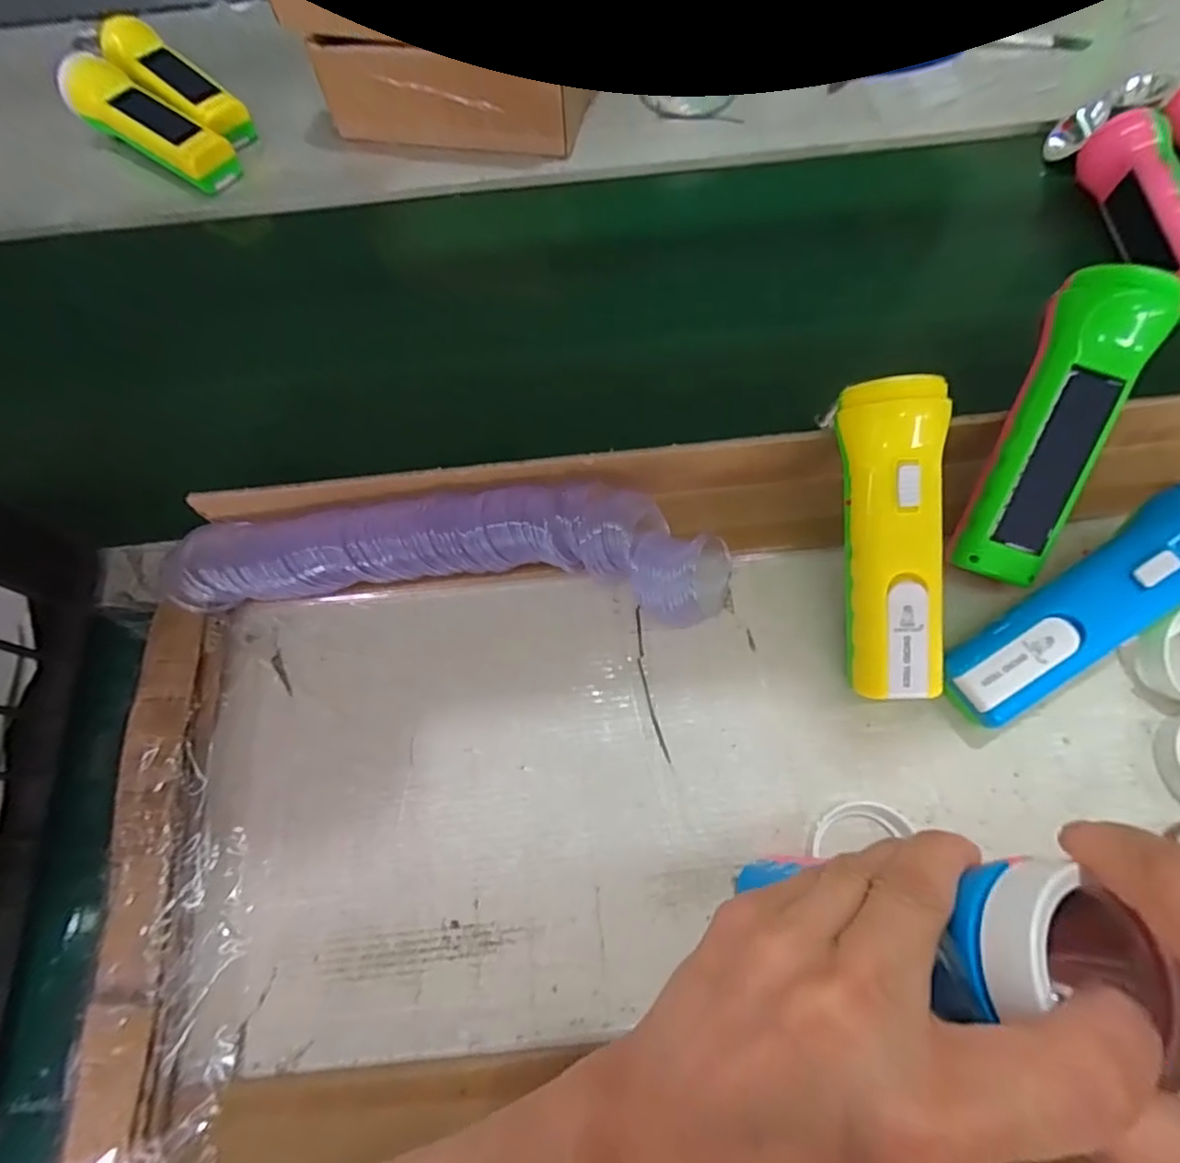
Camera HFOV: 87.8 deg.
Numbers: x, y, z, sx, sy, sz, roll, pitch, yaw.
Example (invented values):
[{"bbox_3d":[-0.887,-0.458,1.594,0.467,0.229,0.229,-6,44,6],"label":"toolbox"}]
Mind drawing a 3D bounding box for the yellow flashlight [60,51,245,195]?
[{"bbox_3d":[-0.380,-0.388,0.523,0.187,0.049,0.055,35,73,16],"label":"yellow flashlight"}]

